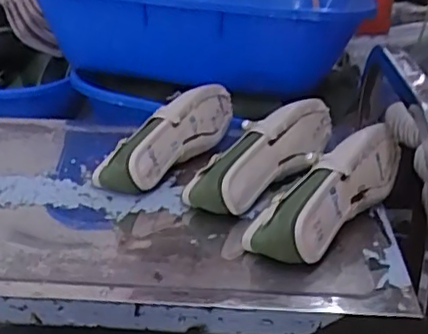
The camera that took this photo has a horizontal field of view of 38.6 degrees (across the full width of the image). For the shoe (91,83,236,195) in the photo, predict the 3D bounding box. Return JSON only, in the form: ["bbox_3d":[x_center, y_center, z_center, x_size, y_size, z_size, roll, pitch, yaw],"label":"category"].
[{"bbox_3d":[-0.050,-0.045,0.793,0.077,0.088,0.225,15,28,29],"label":"shoe"}]

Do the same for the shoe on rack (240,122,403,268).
[{"bbox_3d":[0.127,0.018,0.646,0.075,0.083,0.215,20,31,37],"label":"shoe on rack"}]

